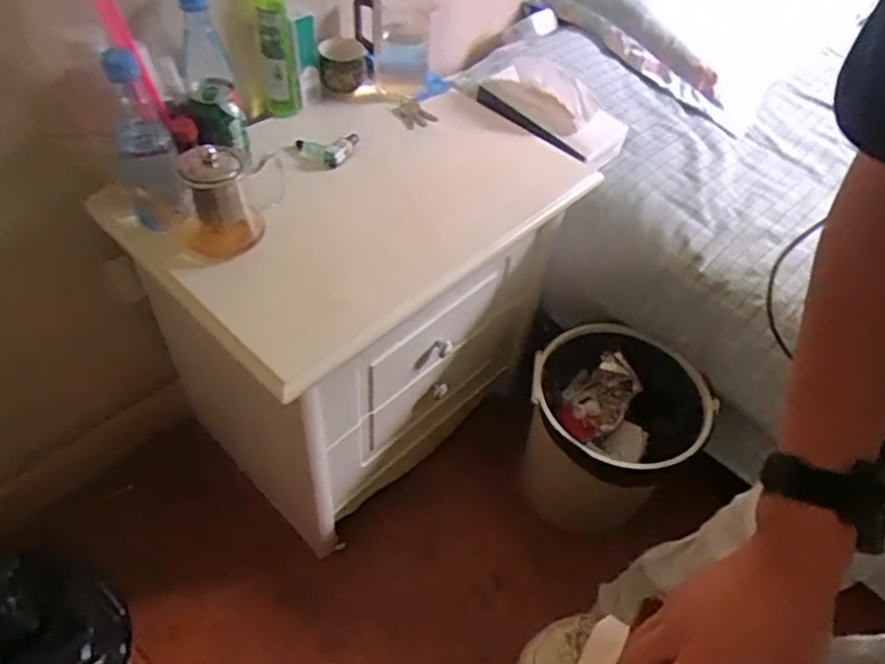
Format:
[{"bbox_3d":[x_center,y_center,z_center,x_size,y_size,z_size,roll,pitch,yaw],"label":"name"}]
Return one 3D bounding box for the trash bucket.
[{"bbox_3d":[0.255,0.151,1.048,0.222,0.288,0.240,3,51,-4],"label":"trash bucket"}]

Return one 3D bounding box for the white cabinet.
[{"bbox_3d":[-0.119,-0.047,0.997,0.369,0.438,0.505,39,57,23],"label":"white cabinet"}]

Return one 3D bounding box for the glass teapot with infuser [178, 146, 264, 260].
[{"bbox_3d":[-0.251,-0.145,0.743,0.088,0.103,0.081,-12,53,-16],"label":"glass teapot with infuser"}]

